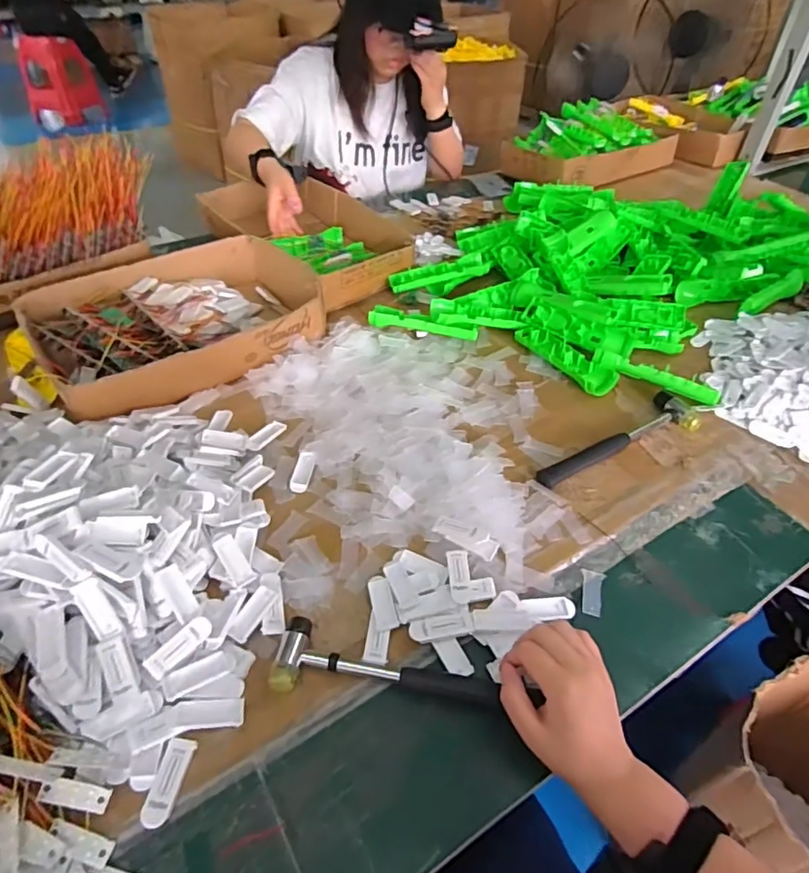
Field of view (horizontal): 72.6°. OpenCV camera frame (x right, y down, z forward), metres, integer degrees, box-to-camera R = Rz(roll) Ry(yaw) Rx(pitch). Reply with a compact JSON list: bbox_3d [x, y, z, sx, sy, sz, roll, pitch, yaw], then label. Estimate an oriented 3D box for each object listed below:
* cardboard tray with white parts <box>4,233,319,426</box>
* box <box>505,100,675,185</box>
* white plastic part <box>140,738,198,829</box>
[{"bbox_3d":[-0.314,-0.176,0.789,0.378,0.055,0.259,-29,52,-28],"label":"cardboard tray with white parts"},{"bbox_3d":[0.475,-0.729,1.359,0.413,0.119,0.220,-28,52,-28],"label":"box"},{"bbox_3d":[-0.178,0.260,0.416,0.021,0.009,0.058,6,44,3],"label":"white plastic part"}]

